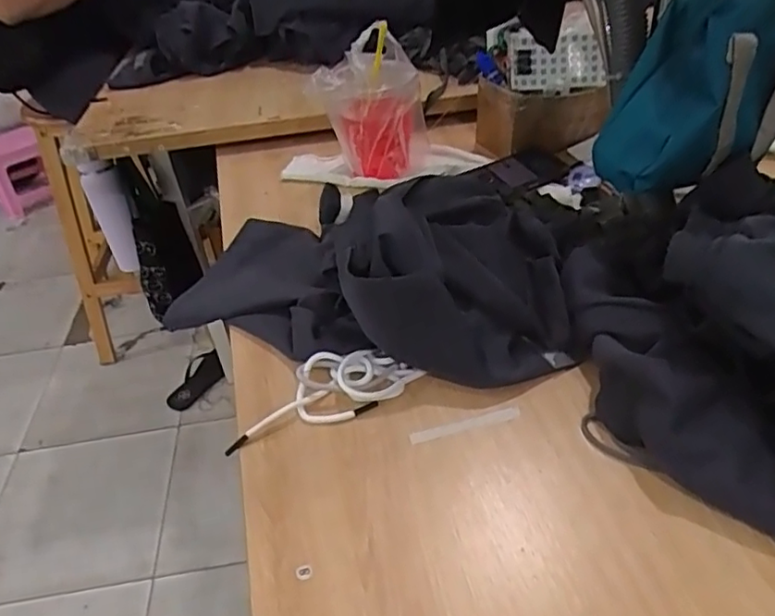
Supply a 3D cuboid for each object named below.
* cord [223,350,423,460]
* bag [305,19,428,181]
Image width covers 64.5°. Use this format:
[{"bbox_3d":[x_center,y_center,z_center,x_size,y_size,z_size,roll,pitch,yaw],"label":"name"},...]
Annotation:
[{"bbox_3d":[-0.058,0.074,0.551,0.174,0.030,0.056,-16,39,-10],"label":"cord"},{"bbox_3d":[-0.024,-0.270,0.840,0.145,0.174,0.104,-3,38,6],"label":"bag"}]

